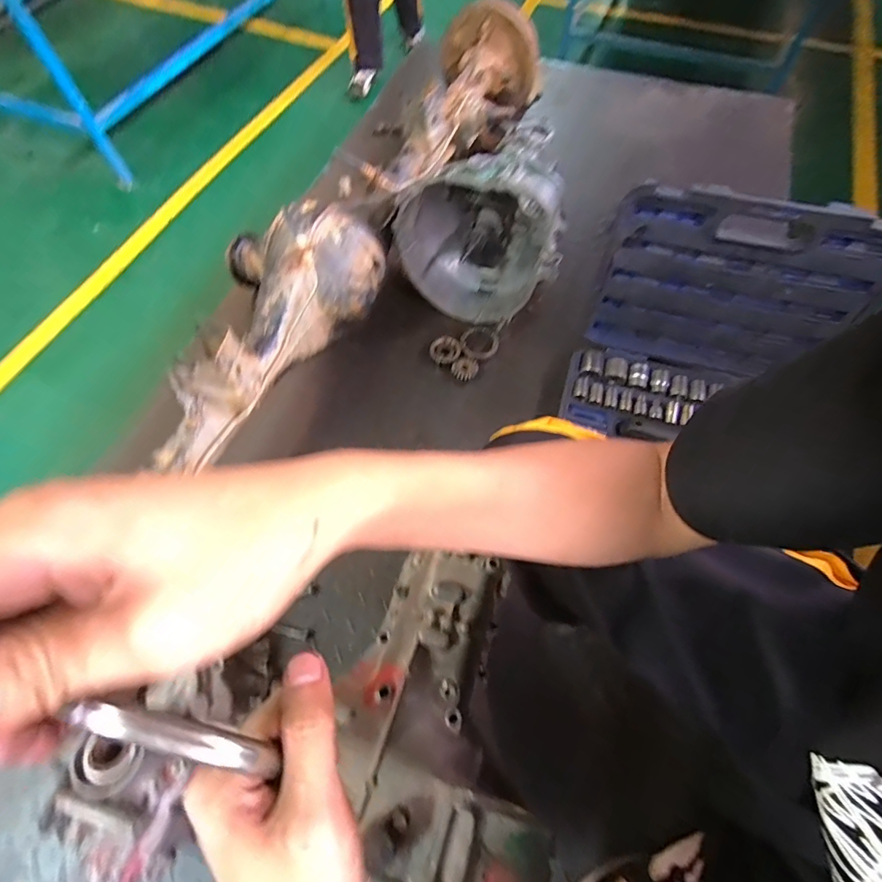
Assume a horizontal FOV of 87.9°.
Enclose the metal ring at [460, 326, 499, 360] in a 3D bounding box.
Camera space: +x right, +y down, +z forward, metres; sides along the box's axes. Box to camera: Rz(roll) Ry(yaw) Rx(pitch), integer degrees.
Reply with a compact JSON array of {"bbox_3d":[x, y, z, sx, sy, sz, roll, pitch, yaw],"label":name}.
[{"bbox_3d":[0.070,-0.187,0.861,0.070,0.014,0.079,-31,63,-11],"label":"metal ring"}]

